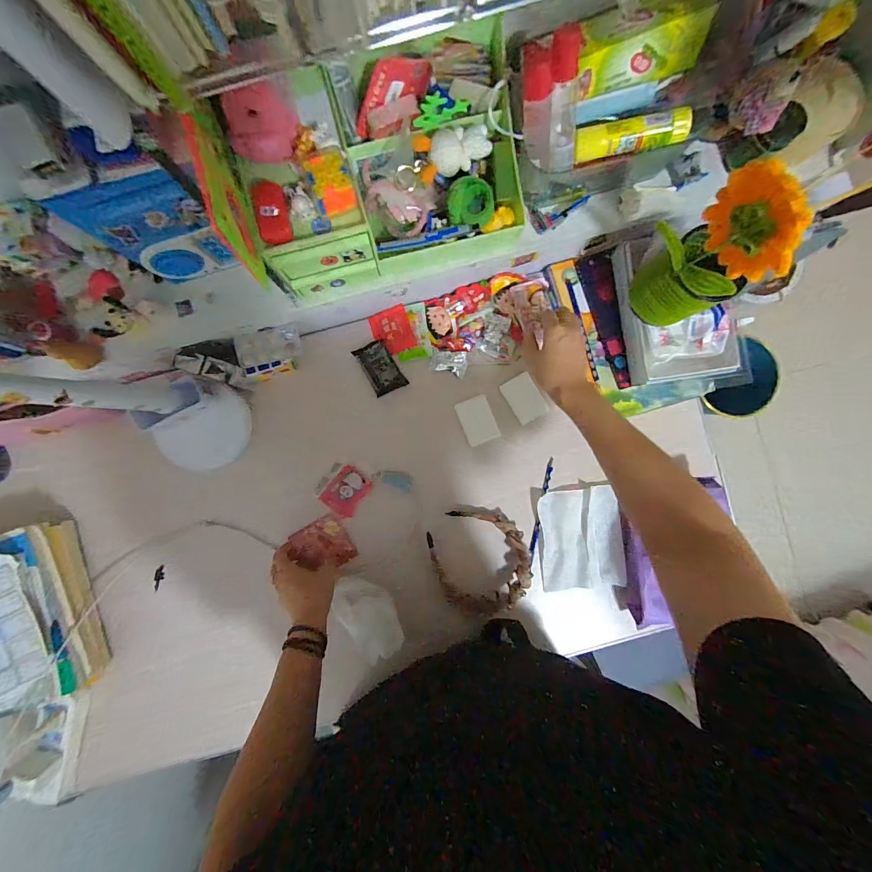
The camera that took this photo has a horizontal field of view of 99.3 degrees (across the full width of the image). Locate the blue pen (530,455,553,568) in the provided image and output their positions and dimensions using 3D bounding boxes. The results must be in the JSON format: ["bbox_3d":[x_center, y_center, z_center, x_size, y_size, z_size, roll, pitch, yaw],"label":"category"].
[{"bbox_3d":[0.166,0.118,0.585,0.009,0.006,0.170,13,89,-2],"label":"blue pen"}]

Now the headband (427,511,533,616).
[{"bbox_3d":[0.070,0.191,0.567,0.138,0.029,0.155,-20,90,-2],"label":"headband"}]

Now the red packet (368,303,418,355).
[{"bbox_3d":[-0.068,-0.163,0.579,0.060,0.006,0.066,-19,102,9],"label":"red packet"}]

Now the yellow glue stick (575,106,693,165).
[{"bbox_3d":[0.211,-0.325,0.399,0.113,0.024,0.026,-3,90,12],"label":"yellow glue stick"}]

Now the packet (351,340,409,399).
[{"bbox_3d":[-0.086,-0.106,0.577,0.051,0.019,0.079,-29,91,-2],"label":"packet"}]

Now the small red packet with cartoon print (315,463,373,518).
[{"bbox_3d":[-0.147,0.082,0.583,0.073,0.011,0.074,35,89,-1],"label":"small red packet with cartoon print"}]

